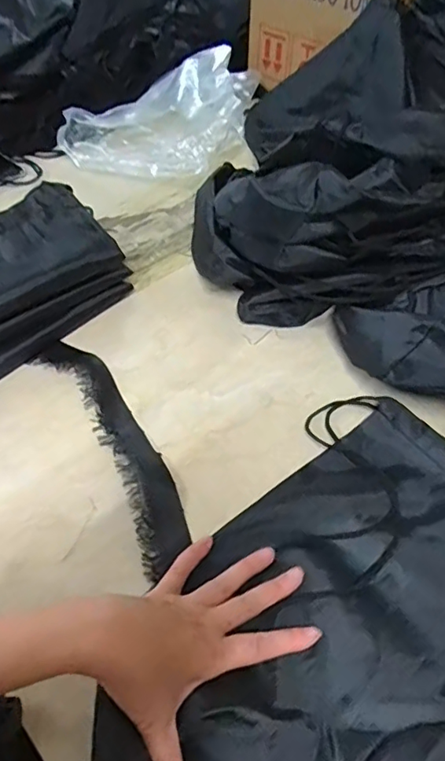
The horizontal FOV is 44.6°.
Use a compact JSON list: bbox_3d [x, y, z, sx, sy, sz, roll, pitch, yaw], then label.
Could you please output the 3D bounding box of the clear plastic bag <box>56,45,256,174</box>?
[{"bbox_3d":[-0.078,-0.413,0.829,0.235,0.096,0.288,18,52,13],"label":"clear plastic bag"}]

